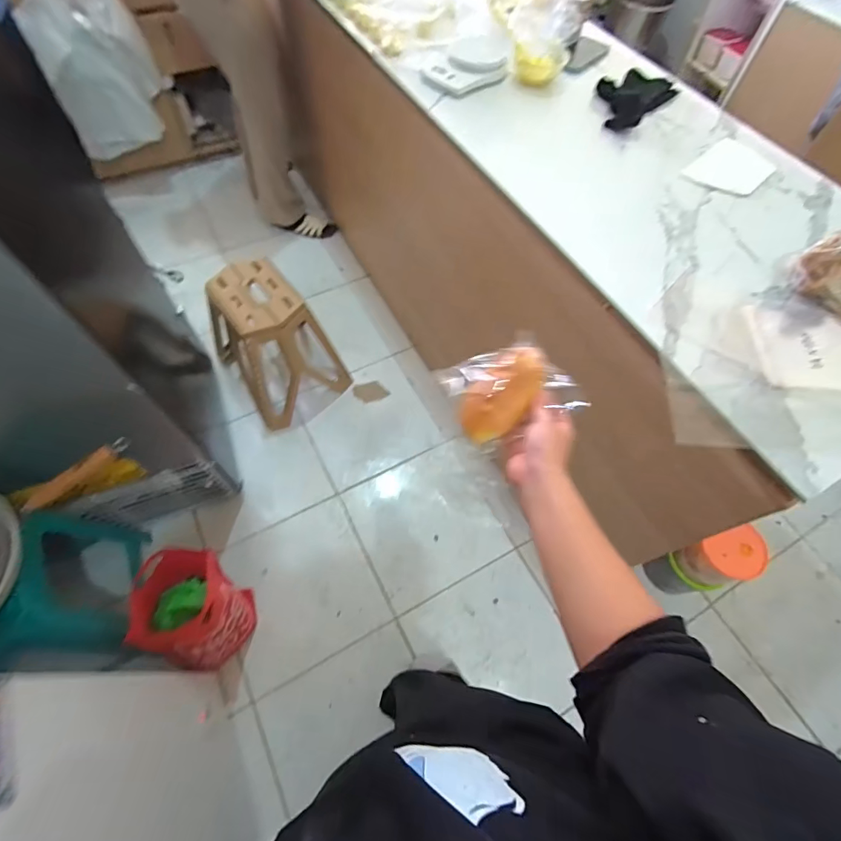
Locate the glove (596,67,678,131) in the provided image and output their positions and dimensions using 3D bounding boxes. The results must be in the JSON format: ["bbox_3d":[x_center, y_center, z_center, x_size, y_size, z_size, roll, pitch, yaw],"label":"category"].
[{"bbox_3d":[0.448,-0.696,0.925,0.139,0.038,0.229,38,67,16],"label":"glove"}]

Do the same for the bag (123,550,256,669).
[{"bbox_3d":[-0.535,0.470,1.060,0.182,0.313,0.241,-4,63,-6],"label":"bag"}]

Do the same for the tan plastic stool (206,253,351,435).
[{"bbox_3d":[-0.472,-0.264,1.401,0.331,0.385,0.364,-34,69,-19],"label":"tan plastic stool"}]

